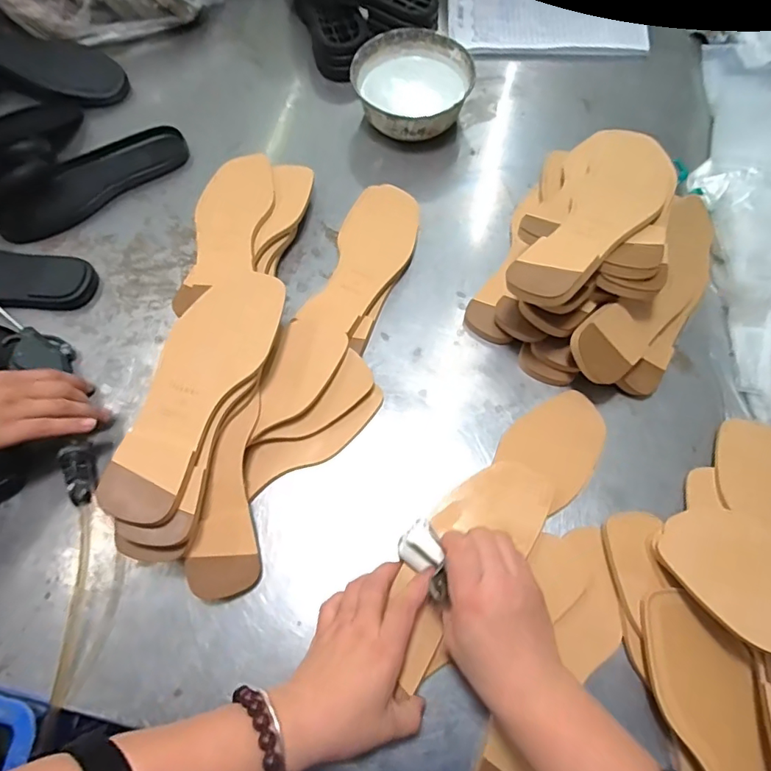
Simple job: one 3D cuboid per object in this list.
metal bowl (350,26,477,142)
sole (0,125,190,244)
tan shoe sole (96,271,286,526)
[{"bbox_3d":[0.038,-0.386,0.662,0.148,0.063,0.147,-1,68,2],"label":"metal bowl"},{"bbox_3d":[-0.370,-0.258,0.644,0.243,0.025,0.080,-37,71,-12],"label":"sole"},{"bbox_3d":[-0.166,0.000,0.445,0.078,0.023,0.237,18,70,9],"label":"tan shoe sole"}]

